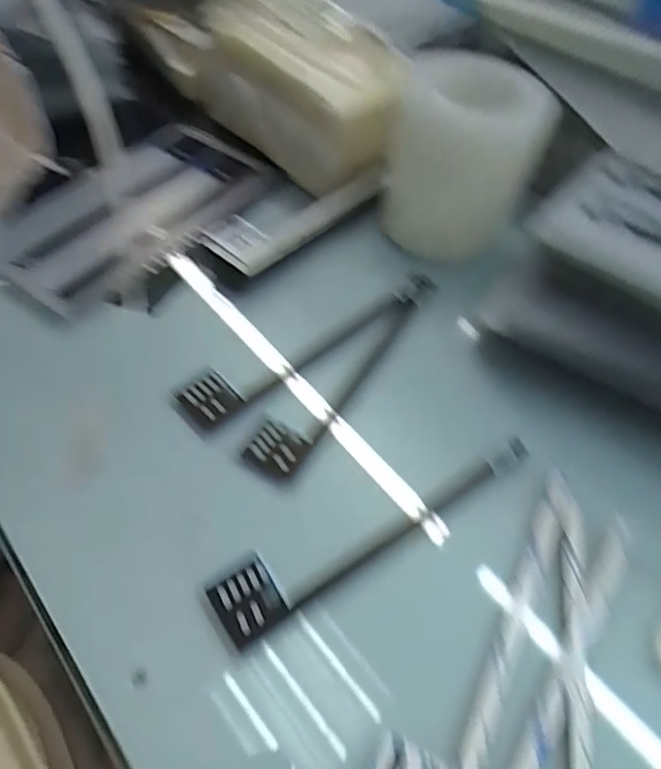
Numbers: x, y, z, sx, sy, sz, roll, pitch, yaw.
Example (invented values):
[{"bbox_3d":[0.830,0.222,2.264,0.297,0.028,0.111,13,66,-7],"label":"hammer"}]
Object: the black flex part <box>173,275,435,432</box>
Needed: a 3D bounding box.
[{"bbox_3d":[-0.010,-0.035,0.411,0.225,0.011,0.033,-30,61,-26],"label":"black flex part"}]

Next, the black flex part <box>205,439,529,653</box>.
[{"bbox_3d":[0.032,0.079,0.330,0.219,0.004,0.038,-26,60,-24],"label":"black flex part"}]

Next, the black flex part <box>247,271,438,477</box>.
[{"bbox_3d":[0.017,-0.017,0.402,0.033,0.006,0.213,31,55,16],"label":"black flex part"}]

